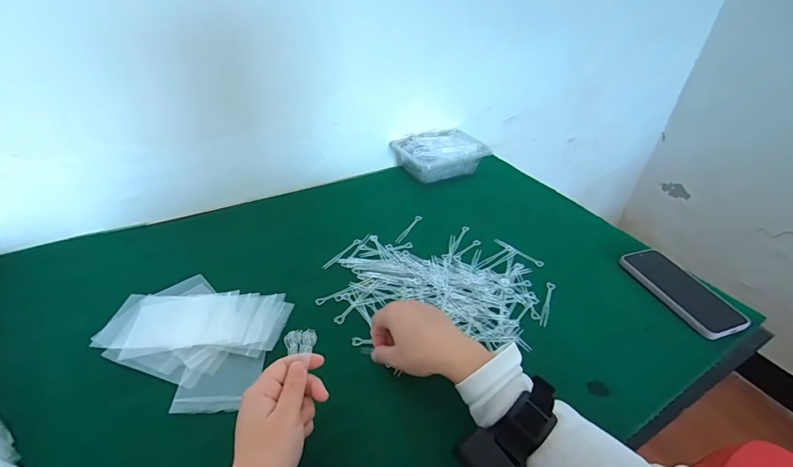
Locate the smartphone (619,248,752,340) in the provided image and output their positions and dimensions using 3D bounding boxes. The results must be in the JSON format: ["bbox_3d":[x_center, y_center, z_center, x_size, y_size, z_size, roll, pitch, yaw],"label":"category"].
[{"bbox_3d":[0.412,0.079,0.560,0.079,0.017,0.157,-11,39,-18],"label":"smartphone"}]

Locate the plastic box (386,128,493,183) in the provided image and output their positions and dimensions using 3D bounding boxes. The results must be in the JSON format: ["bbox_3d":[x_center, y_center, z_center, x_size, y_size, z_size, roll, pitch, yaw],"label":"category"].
[{"bbox_3d":[0.092,-0.159,0.820,0.176,0.080,0.125,-21,42,-28],"label":"plastic box"}]

